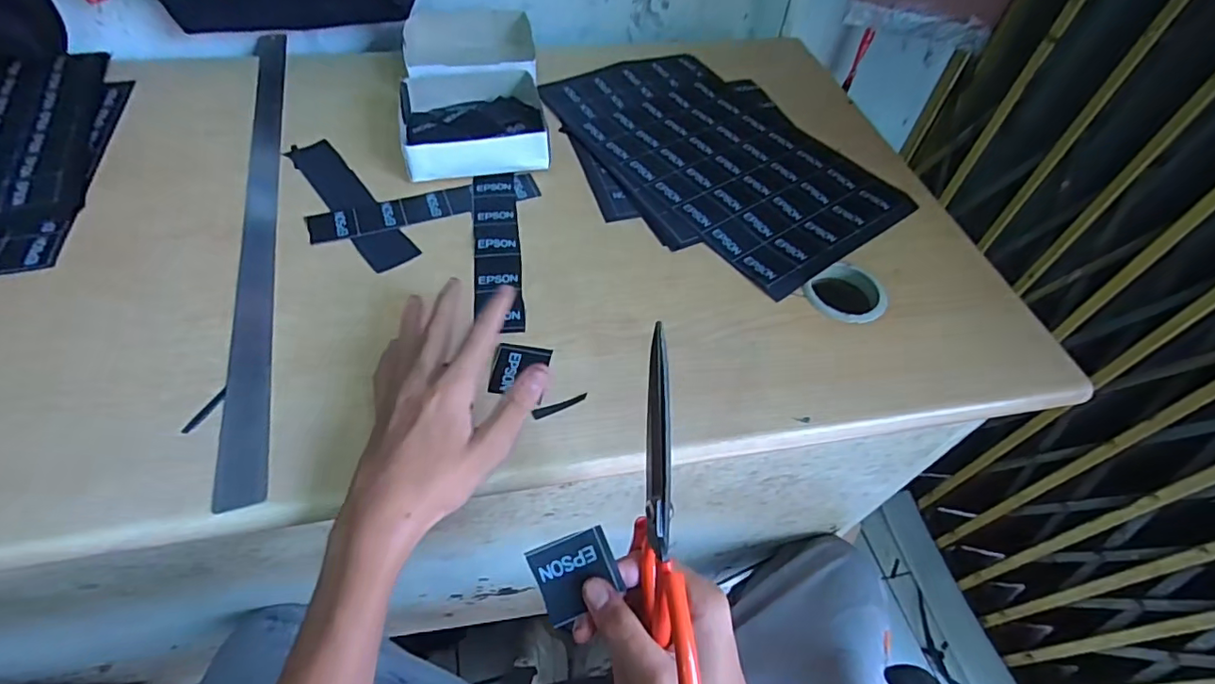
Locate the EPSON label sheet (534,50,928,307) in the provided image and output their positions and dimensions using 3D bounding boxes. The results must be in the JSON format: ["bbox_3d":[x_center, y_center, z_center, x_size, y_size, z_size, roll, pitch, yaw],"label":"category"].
[{"bbox_3d":[0.111,-0.205,0.565,0.212,0.005,0.367,-30,61,-23],"label":"EPSON label sheet"}]

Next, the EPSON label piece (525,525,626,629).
[{"bbox_3d":[-0.017,0.126,0.293,0.043,0.004,0.042,-21,85,-5],"label":"EPSON label piece"}]

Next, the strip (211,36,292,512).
[{"bbox_3d":[-0.314,-0.139,0.489,0.030,0.004,0.609,-13,56,-13],"label":"strip"}]

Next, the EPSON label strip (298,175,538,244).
[{"bbox_3d":[-0.163,-0.124,0.493,0.202,0.004,0.039,-17,57,-15],"label":"EPSON label strip"}]

